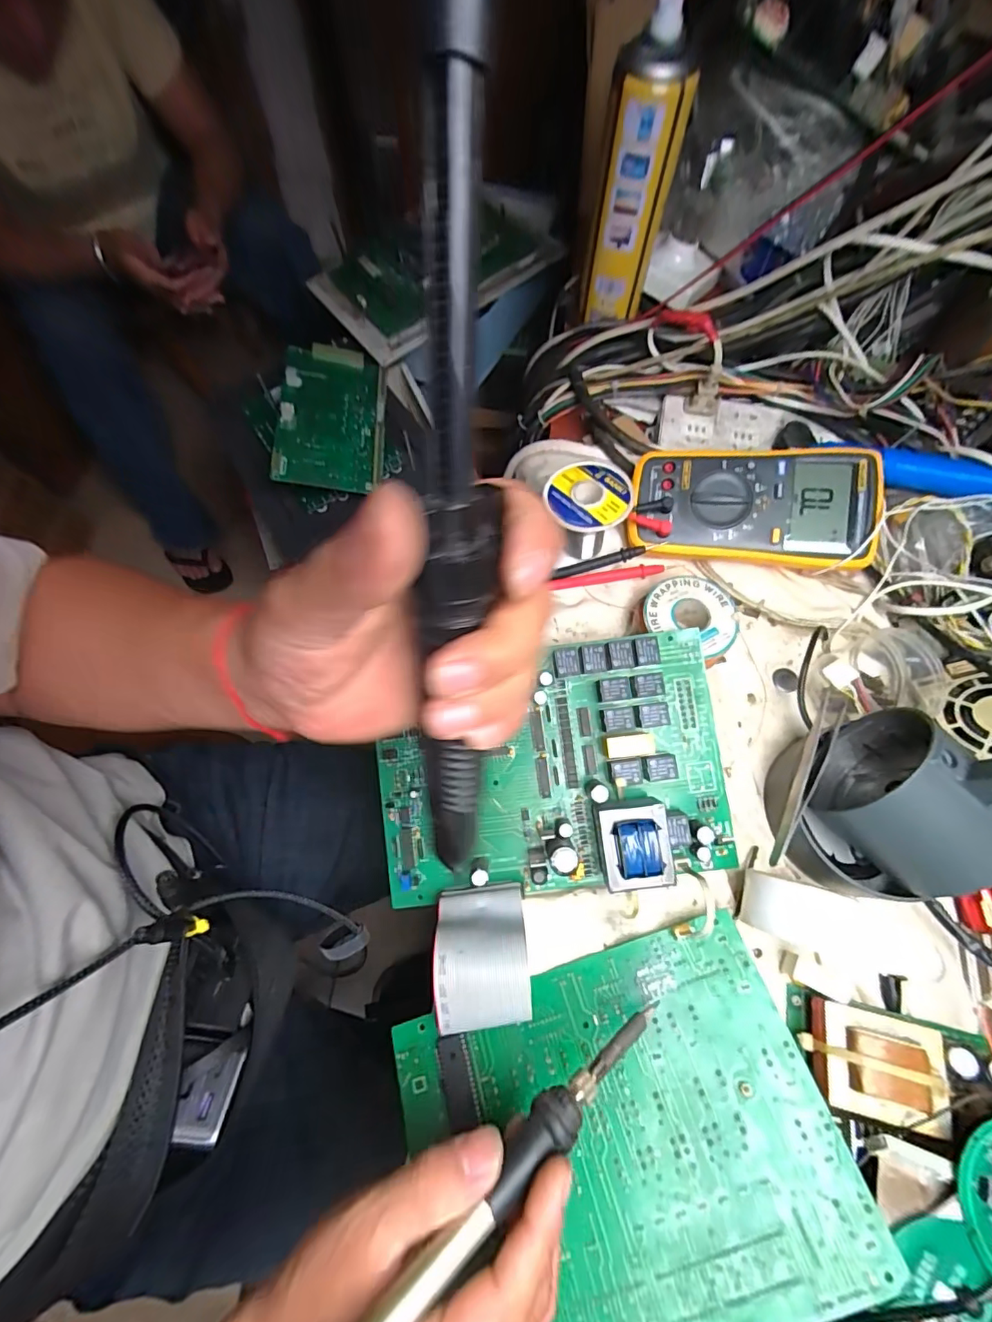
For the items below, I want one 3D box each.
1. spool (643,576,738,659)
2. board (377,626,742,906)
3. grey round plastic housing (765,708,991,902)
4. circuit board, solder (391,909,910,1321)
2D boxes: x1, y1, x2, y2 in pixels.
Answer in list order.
[{"bbox_3d":[0.144,-0.030,0.385,0.067,0.037,0.061,-1,69,1],"label":"spool"},{"bbox_3d":[0.034,0.069,0.325,0.229,0.040,0.158,-8,84,2],"label":"board"},{"bbox_3d":[0.221,0.086,0.294,0.082,0.111,0.101,-13,69,-4],"label":"grey round plastic housing"},{"bbox_3d":[0.063,0.251,0.266,0.214,0.005,0.159,-20,57,0],"label":"circuit board, solder"}]

